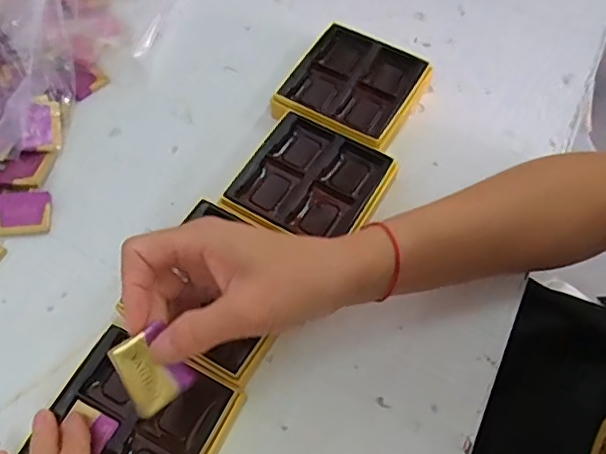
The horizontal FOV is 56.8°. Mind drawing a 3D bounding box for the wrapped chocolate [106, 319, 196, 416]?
[{"bbox_3d":[-0.077,0.072,0.289,0.035,0.008,0.037,-31,93,-37],"label":"wrapped chocolate"}]

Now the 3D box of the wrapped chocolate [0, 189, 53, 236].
[{"bbox_3d":[-0.208,-0.011,0.415,0.041,0.008,0.033,-5,62,-3],"label":"wrapped chocolate"}]

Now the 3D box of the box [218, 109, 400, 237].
[{"bbox_3d":[0.004,-0.029,0.415,0.101,0.031,0.097,28,65,14],"label":"box"}]

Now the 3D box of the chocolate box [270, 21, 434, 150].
[{"bbox_3d":[0.040,-0.111,0.458,0.095,0.029,0.100,27,65,13],"label":"chocolate box"}]

